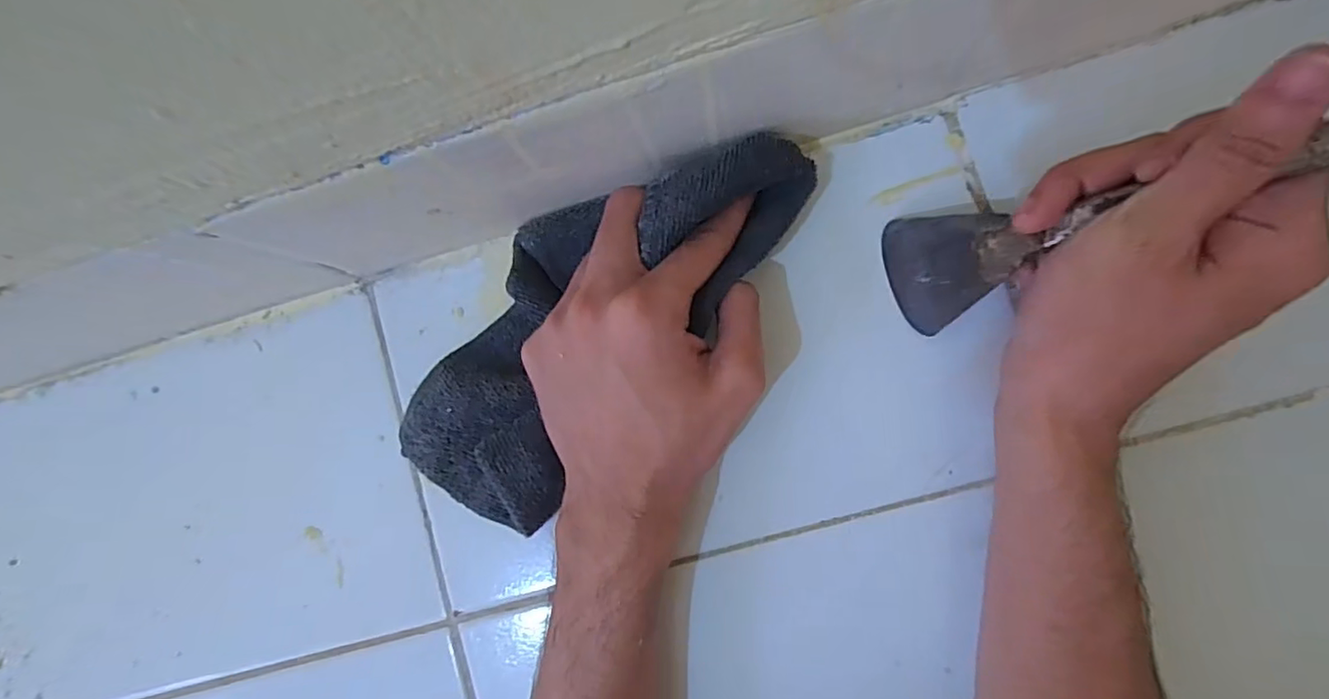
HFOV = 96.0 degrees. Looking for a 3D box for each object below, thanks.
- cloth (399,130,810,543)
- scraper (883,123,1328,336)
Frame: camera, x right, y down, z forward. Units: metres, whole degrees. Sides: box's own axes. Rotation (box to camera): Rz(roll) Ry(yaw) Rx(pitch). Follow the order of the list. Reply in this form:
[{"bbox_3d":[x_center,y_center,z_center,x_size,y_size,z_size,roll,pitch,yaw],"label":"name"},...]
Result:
[{"bbox_3d":[-0.032,-0.012,0.271,0.228,0.036,0.108,-39,83,13],"label":"cloth"},{"bbox_3d":[0.152,-0.045,0.222,0.143,0.013,0.048,-17,85,46],"label":"scraper"}]

